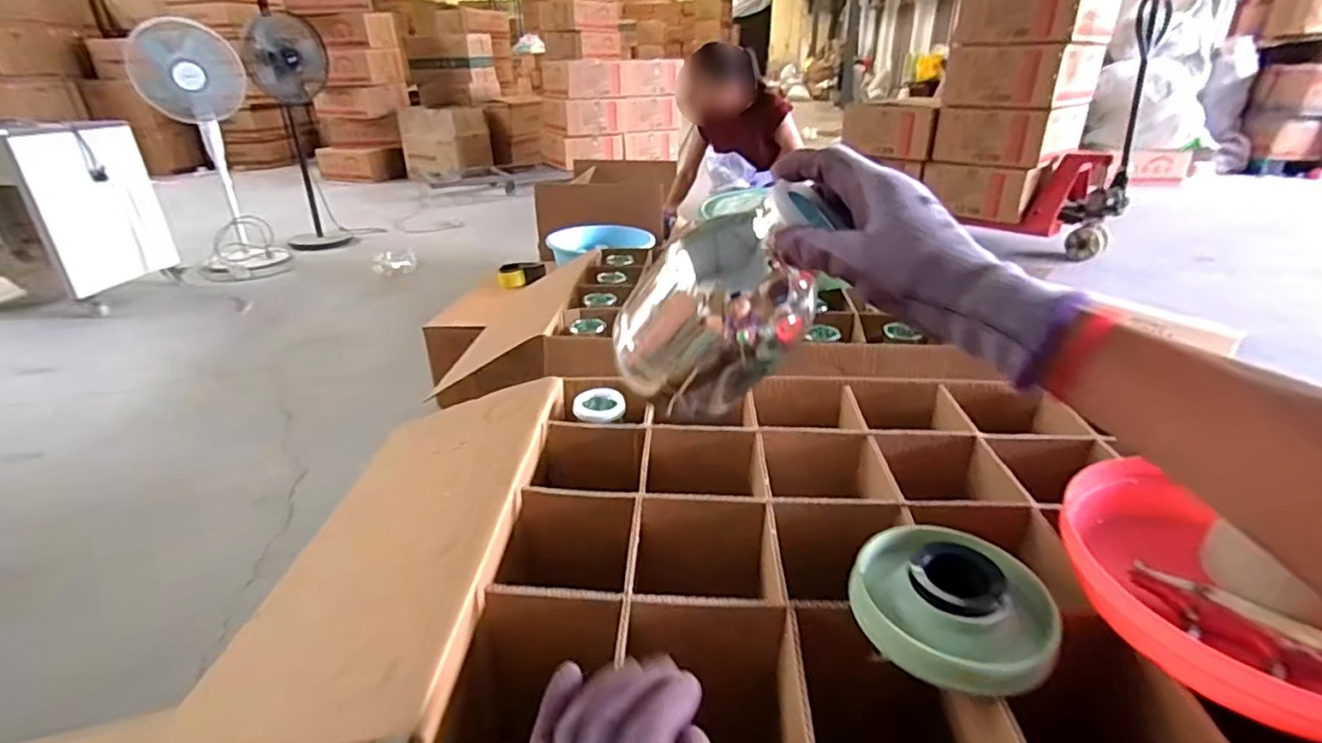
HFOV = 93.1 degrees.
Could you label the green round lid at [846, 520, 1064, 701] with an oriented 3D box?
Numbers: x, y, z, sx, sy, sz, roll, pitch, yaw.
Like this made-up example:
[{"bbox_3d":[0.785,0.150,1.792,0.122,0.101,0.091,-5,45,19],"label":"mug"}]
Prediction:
[{"bbox_3d":[0.200,0.149,0.428,0.123,0.046,0.122,-1,27,0],"label":"green round lid"}]

